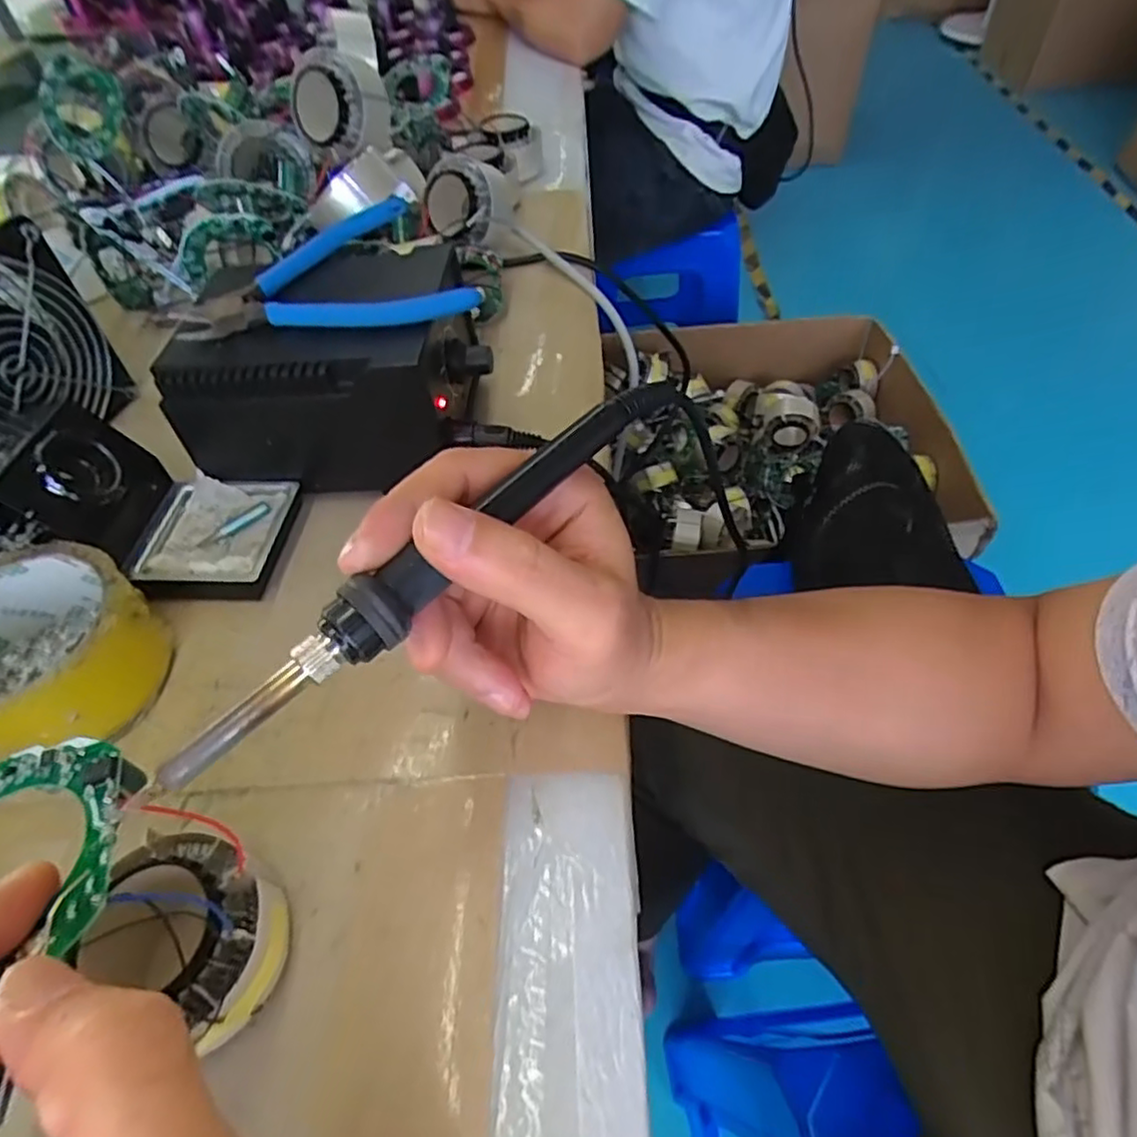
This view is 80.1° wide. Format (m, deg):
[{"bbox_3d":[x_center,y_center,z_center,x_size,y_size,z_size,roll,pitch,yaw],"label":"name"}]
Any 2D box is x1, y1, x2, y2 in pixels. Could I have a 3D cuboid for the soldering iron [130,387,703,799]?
[{"bbox_3d":[-0.033,-0.006,0.202,0.016,0.015,0.192,35,64,26],"label":"soldering iron"}]

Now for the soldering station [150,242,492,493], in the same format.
[{"bbox_3d":[-0.121,-0.107,0.373,0.151,0.088,0.114,-1,53,2],"label":"soldering station"}]

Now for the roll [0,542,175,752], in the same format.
[{"bbox_3d":[-0.226,0.036,0.297,0.084,0.048,0.081,-2,53,2],"label":"roll"}]

